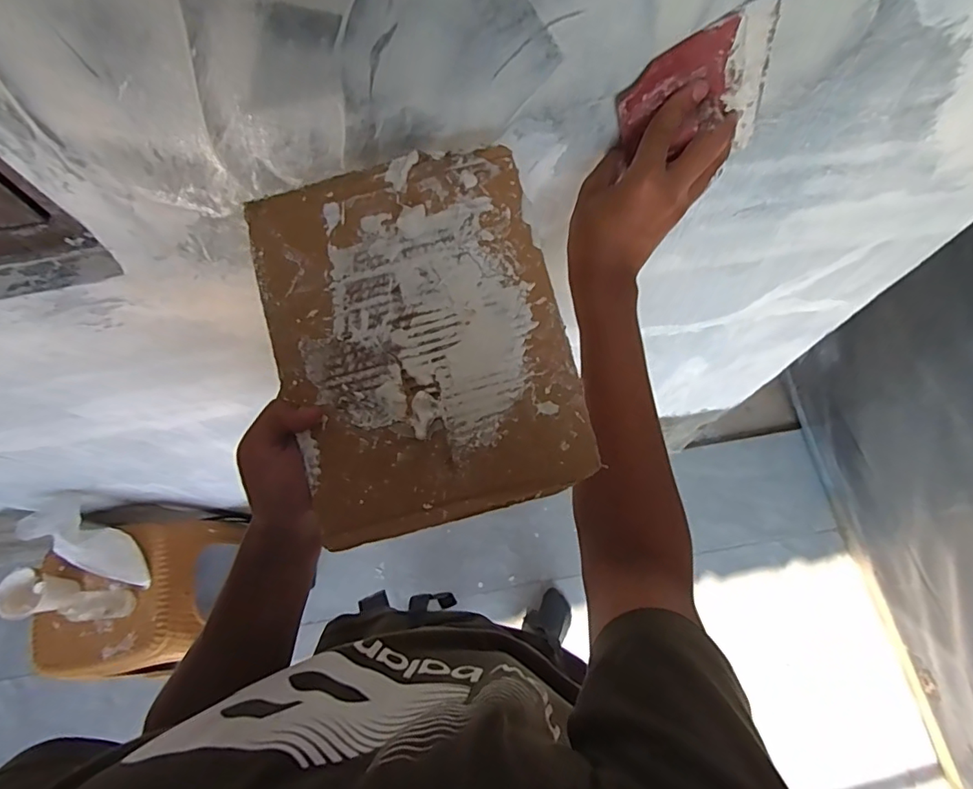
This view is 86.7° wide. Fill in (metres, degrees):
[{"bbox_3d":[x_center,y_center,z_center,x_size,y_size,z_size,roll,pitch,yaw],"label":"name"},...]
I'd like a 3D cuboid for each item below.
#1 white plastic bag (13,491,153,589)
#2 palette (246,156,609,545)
[{"bbox_3d":[-0.758,0.300,1.004,0.078,0.236,0.114,-44,32,-13],"label":"white plastic bag"},{"bbox_3d":[-0.045,-0.037,0.345,0.187,0.009,0.238,-16,87,0],"label":"palette"}]

